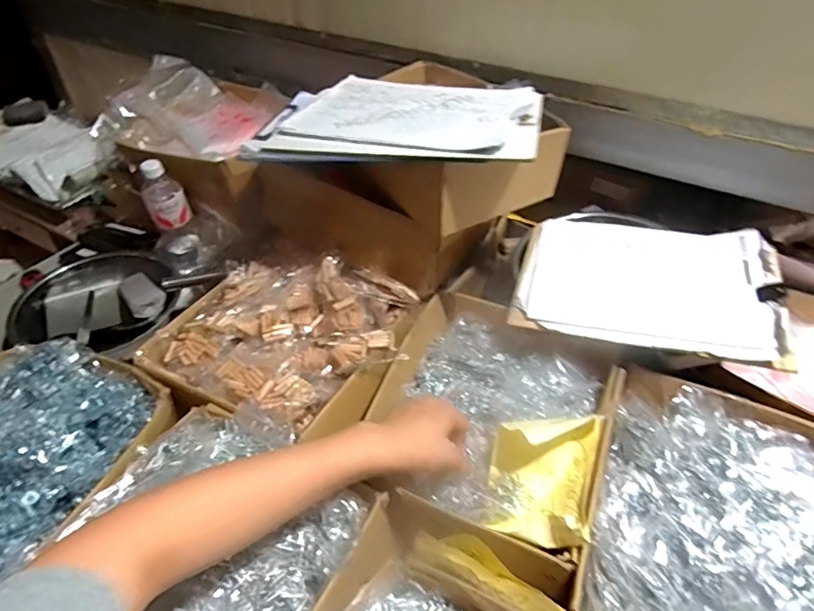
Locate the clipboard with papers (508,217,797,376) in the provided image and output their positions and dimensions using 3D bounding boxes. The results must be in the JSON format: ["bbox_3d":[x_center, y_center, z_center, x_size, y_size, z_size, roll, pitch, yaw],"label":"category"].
[{"bbox_3d":[0.319,-0.037,0.707,0.314,0.021,0.230,10,49,19],"label":"clipboard with papers"}]

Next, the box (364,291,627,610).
[{"bbox_3d":[0.102,0.129,0.631,0.264,0.090,0.330,18,46,18],"label":"box"}]

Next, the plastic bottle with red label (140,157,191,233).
[{"bbox_3d":[-0.401,-0.184,0.858,0.065,0.112,0.054,-21,47,-21],"label":"plastic bottle with red label"}]

